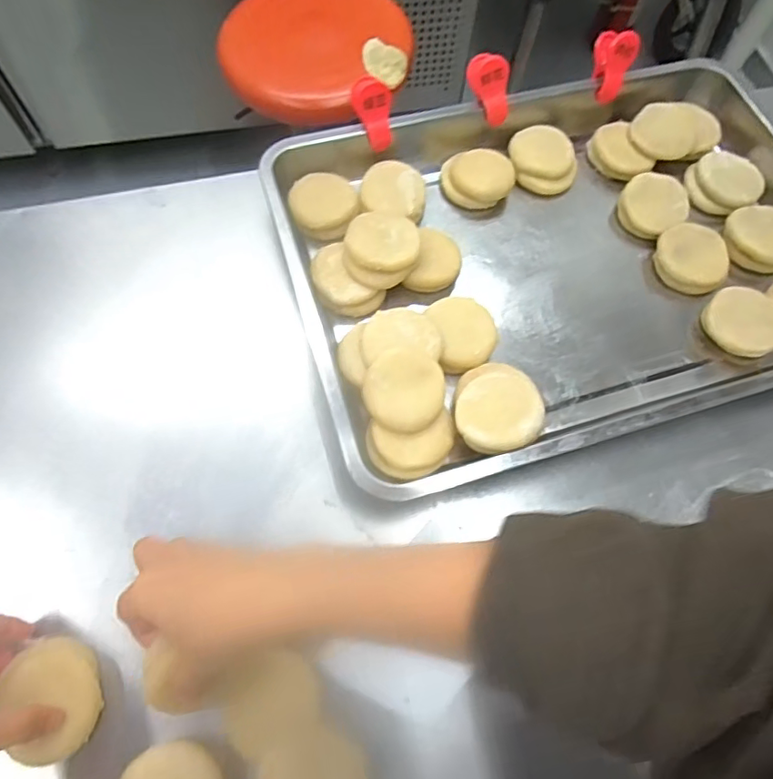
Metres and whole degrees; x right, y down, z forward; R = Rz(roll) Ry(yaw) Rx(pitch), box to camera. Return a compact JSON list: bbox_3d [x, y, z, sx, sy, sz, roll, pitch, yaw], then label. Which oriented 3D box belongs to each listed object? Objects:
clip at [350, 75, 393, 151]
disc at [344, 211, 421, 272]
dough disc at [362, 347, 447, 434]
[{"bbox_3d":[-0.012,-0.252,0.509,0.034,0.060,0.024,0,41,9],"label":"clip"},{"bbox_3d":[-0.003,-0.128,0.473,0.062,0.011,0.059,1,67,-2],"label":"disc"},{"bbox_3d":[0.014,-0.001,0.424,0.061,0.011,0.065,1,67,-2],"label":"dough disc"}]

